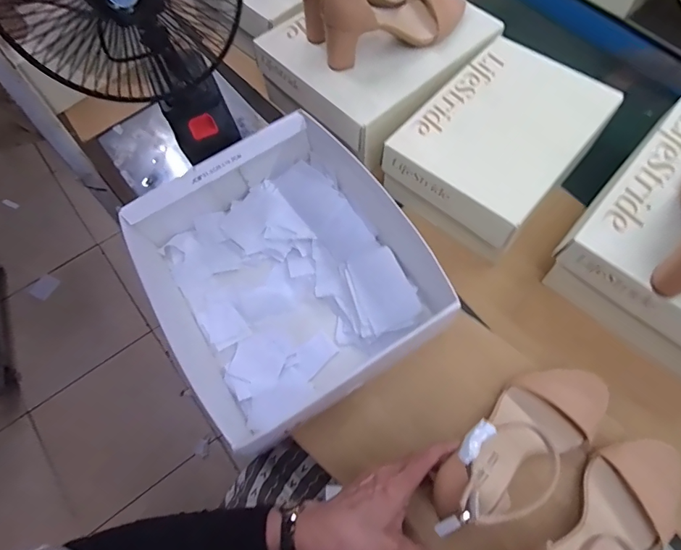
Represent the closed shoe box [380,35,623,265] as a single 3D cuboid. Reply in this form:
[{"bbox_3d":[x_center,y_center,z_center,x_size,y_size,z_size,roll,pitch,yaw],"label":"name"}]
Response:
[{"bbox_3d":[0.226,-0.181,0.632,0.203,0.112,0.294,38,71,18],"label":"closed shoe box"}]

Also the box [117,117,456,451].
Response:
[{"bbox_3d":[-0.059,-0.006,0.520,0.305,0.107,0.318,-28,66,-12],"label":"box"}]

